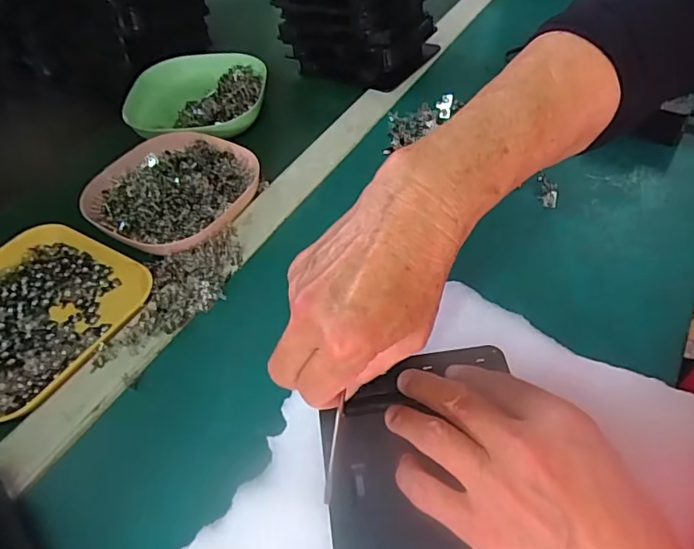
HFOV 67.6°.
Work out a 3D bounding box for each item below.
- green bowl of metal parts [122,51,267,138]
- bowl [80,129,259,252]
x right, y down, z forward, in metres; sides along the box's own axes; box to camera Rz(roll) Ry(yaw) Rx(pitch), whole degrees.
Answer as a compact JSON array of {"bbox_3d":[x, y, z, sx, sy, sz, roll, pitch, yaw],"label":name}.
[{"bbox_3d":[-0.162,-0.188,0.559,0.147,0.040,0.147,-5,49,1],"label":"green bowl of metal parts"},{"bbox_3d":[-0.152,-0.077,0.453,0.135,0.027,0.134,23,55,23],"label":"bowl"}]

